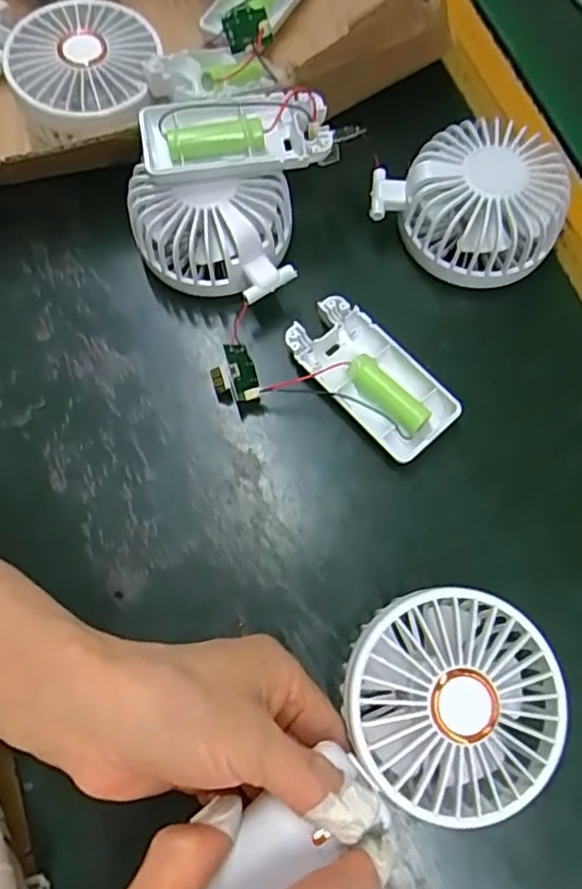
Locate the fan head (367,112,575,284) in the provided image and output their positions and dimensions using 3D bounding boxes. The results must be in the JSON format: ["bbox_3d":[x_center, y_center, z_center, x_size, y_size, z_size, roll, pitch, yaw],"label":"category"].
[{"bbox_3d":[0.098,-0.133,0.342,0.100,0.047,0.078,35,76,11],"label":"fan head"}]

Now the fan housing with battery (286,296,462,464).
[{"bbox_3d":[0.041,-0.034,0.328,0.045,0.019,0.092,-41,76,-12],"label":"fan housing with battery"}]

